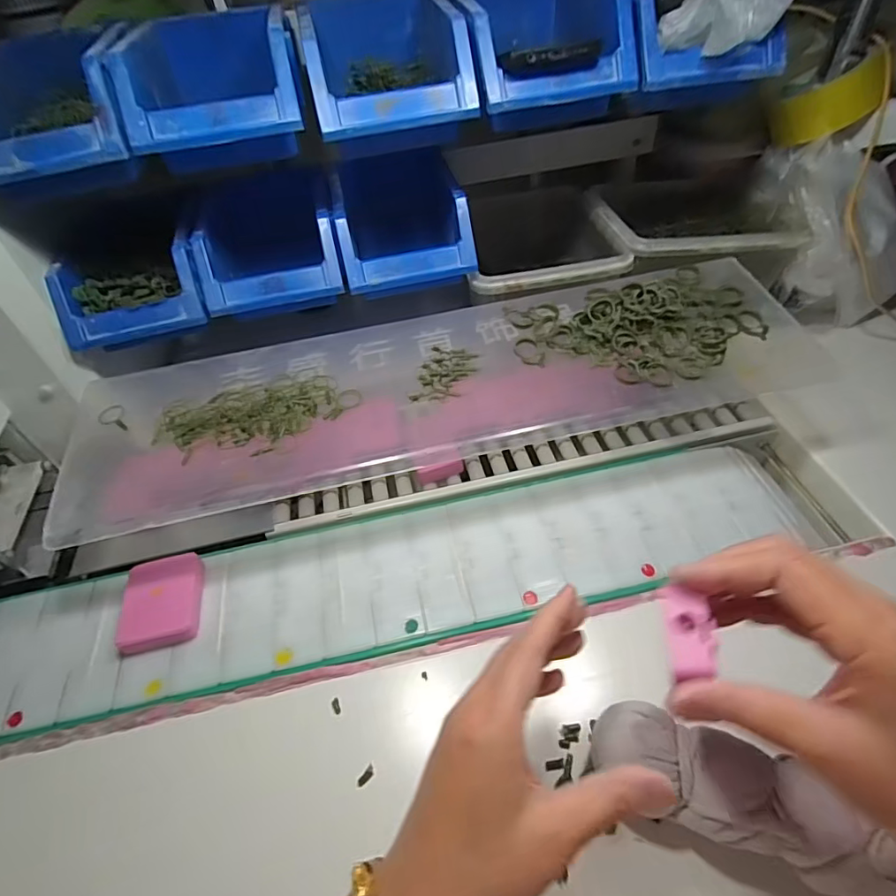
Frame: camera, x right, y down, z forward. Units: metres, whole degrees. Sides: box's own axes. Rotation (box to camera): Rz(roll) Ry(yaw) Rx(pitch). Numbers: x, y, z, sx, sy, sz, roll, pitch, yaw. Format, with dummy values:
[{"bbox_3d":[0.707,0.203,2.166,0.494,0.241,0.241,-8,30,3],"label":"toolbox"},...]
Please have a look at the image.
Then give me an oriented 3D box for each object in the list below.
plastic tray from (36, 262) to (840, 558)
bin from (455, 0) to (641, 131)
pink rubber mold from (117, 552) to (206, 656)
[{"bbox_3d":[-0.003,-0.065,0.437,0.603,0.034,0.171,-12,48,-4],"label":"plastic tray"},{"bbox_3d":[0.081,-0.357,0.452,0.127,0.067,0.195,-5,48,3],"label":"bin"},{"bbox_3d":[-0.227,0.121,0.417,0.060,0.016,0.071,-11,48,-3],"label":"pink rubber mold"}]

